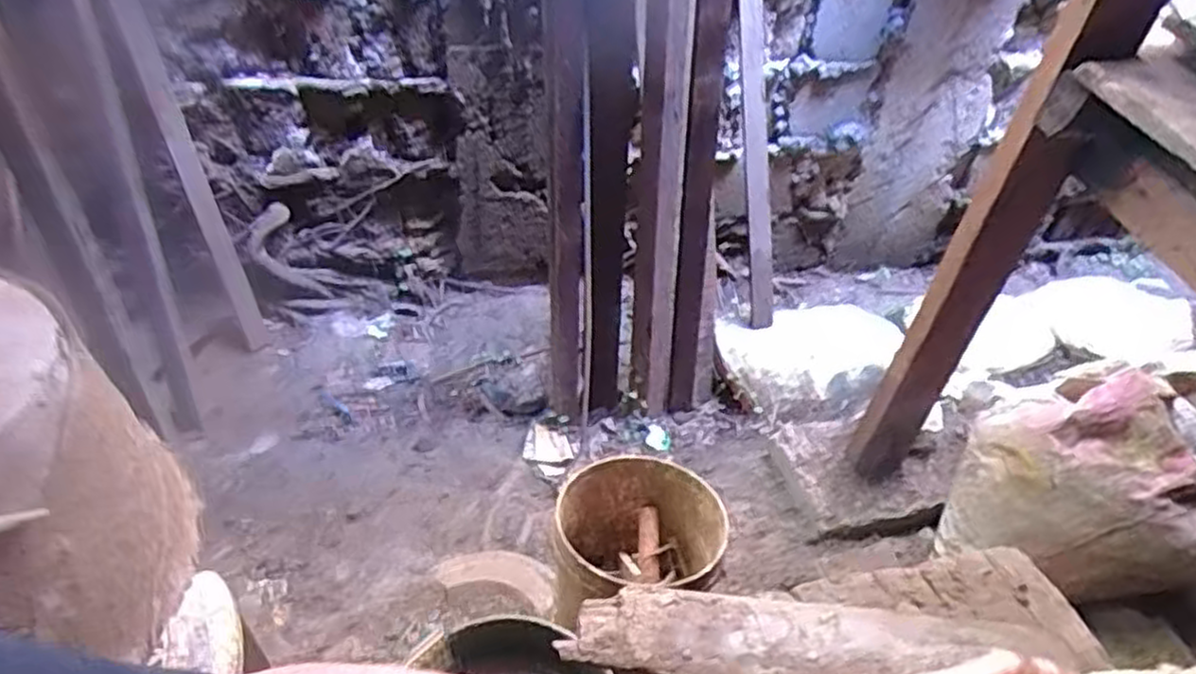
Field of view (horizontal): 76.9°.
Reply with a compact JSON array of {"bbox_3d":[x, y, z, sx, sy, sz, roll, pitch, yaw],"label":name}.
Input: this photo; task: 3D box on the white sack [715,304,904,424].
[{"bbox_3d":[0.504,0.036,1.771,0.357,0.136,0.366,-14,46,-20],"label":"white sack"}]

